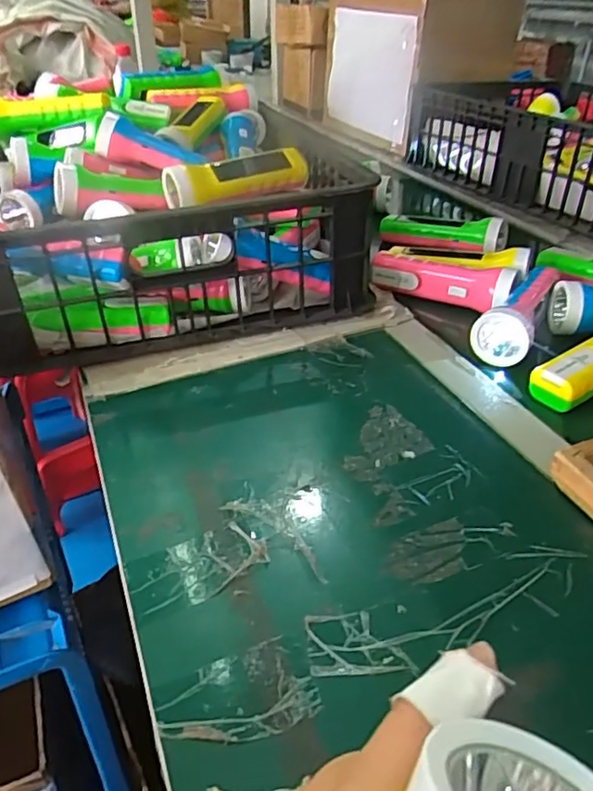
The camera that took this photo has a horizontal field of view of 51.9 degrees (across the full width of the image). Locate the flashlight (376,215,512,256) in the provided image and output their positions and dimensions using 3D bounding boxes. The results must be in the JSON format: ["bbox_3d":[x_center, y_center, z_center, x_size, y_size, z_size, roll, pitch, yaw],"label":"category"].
[{"bbox_3d":[0.189,-0.216,0.792,0.161,0.042,0.040,14,37,18],"label":"flashlight"}]

